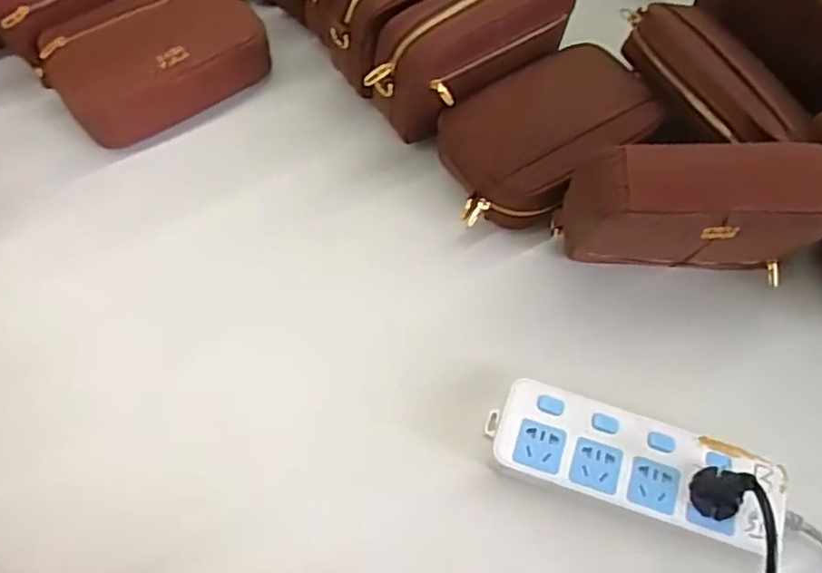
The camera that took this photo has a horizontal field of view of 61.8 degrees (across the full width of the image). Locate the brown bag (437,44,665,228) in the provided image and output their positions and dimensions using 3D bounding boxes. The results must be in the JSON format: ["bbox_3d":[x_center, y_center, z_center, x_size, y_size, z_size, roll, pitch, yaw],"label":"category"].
[{"bbox_3d":[0.123,-0.137,0.612,0.203,0.056,0.119,-31,67,-16],"label":"brown bag"}]

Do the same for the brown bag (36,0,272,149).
[{"bbox_3d":[-0.244,-0.224,0.659,0.193,0.068,0.132,-34,68,-17],"label":"brown bag"}]

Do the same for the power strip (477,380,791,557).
[{"bbox_3d":[0.160,0.131,0.503,0.210,0.032,0.071,18,63,8],"label":"power strip"}]

